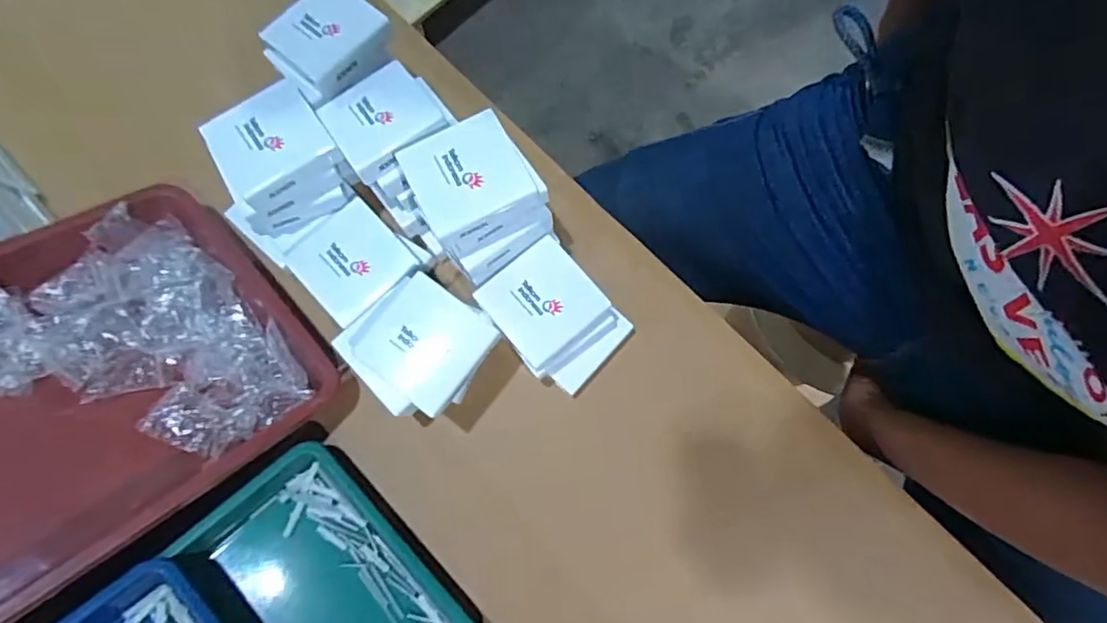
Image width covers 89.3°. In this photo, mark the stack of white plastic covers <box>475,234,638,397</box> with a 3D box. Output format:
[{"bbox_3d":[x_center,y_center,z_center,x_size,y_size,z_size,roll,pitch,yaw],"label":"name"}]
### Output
[{"bbox_3d":[0.002,0.004,0.494,0.117,0.053,0.095,43,79,10],"label":"stack of white plastic covers"}]

